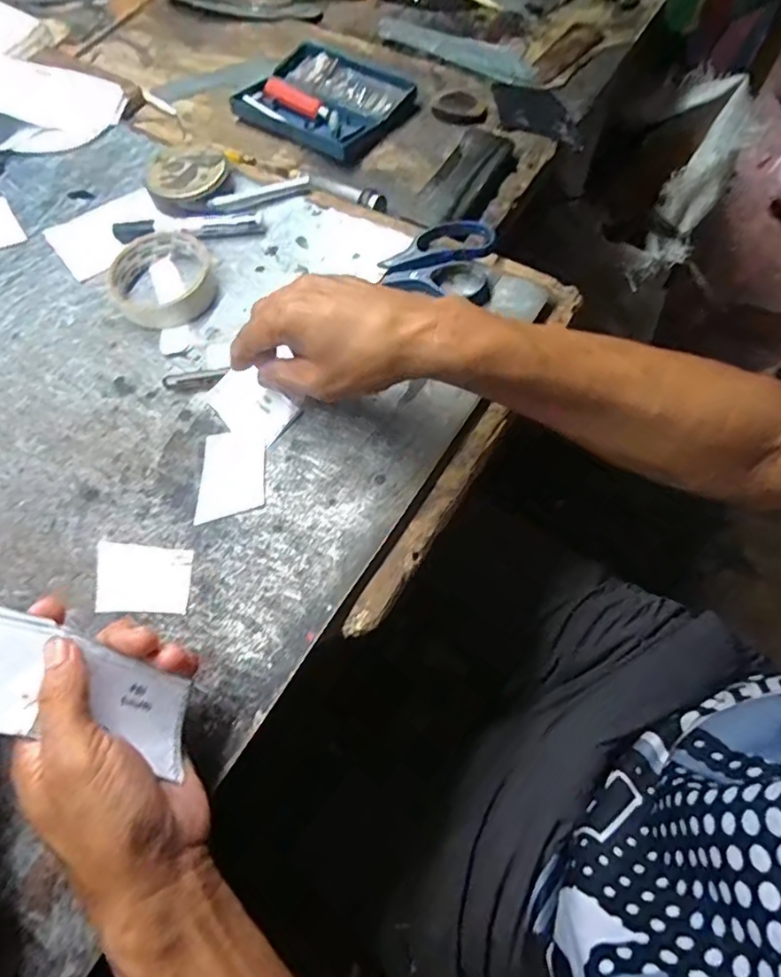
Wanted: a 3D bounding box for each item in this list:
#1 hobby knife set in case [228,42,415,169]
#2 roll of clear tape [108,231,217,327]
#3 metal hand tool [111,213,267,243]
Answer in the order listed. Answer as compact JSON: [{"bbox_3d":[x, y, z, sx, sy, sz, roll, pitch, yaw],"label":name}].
[{"bbox_3d":[-0.065,-0.416,0.606,0.155,0.016,0.138,34,71,13],"label":"hobby knife set in case"},{"bbox_3d":[-0.189,-0.175,0.477,0.084,0.022,0.084,0,67,0],"label":"roll of clear tape"},{"bbox_3d":[-0.177,-0.228,0.505,0.129,0.018,0.021,0,67,0],"label":"metal hand tool"}]

